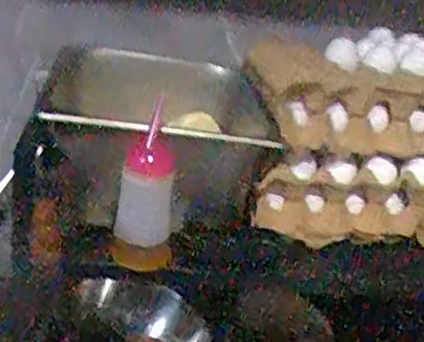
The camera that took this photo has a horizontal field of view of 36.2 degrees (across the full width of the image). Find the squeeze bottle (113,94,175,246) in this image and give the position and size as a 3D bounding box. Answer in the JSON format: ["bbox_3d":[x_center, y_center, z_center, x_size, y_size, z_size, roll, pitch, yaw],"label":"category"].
[{"bbox_3d":[-0.069,0.006,0.666,0.056,0.147,0.042,3,24,-8],"label":"squeeze bottle"}]

